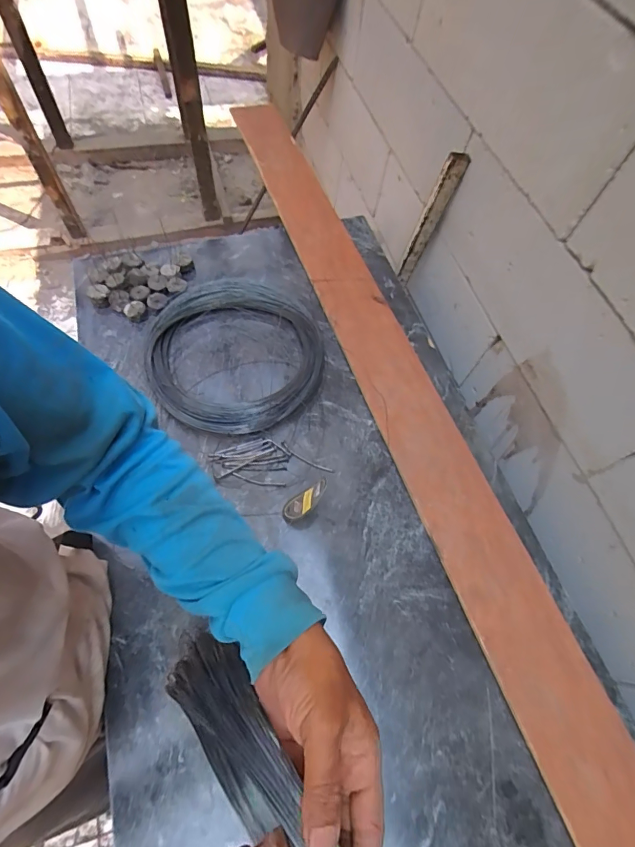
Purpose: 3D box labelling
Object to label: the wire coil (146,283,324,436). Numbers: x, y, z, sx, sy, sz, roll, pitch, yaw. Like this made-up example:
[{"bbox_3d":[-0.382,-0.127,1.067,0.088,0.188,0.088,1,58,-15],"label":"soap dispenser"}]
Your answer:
[{"bbox_3d":[-0.138,-0.113,0.694,0.288,0.056,0.287,2,61,-3],"label":"wire coil"}]

